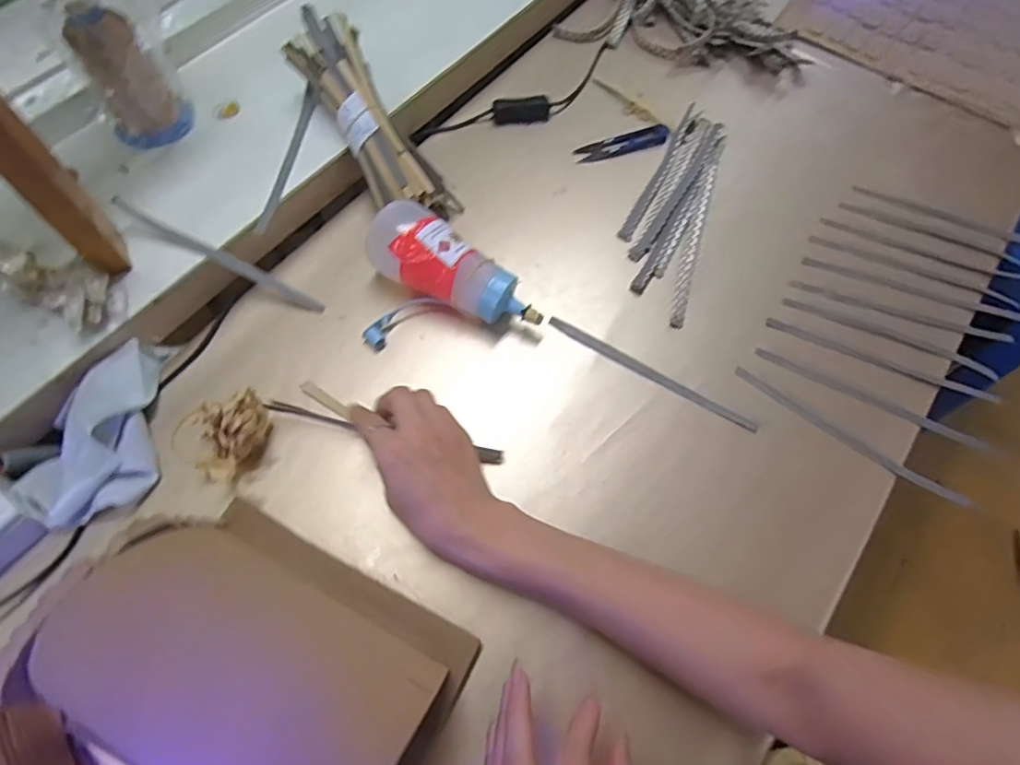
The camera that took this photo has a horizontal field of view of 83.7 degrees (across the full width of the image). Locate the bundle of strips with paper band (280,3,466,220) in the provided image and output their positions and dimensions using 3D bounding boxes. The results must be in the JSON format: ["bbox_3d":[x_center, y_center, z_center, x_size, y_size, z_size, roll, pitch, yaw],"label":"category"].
[{"bbox_3d":[-0.130,-0.246,0.531,0.072,0.047,0.222,-32,86,-16],"label":"bundle of strips with paper band"}]

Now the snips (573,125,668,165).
[{"bbox_3d":[0.117,-0.246,0.585,0.102,0.006,0.024,-15,66,-9],"label":"snips"}]

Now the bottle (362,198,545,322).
[{"bbox_3d":[-0.050,-0.093,0.483,0.157,0.058,0.058,35,68,14],"label":"bottle"}]

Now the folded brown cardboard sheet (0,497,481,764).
[{"bbox_3d":[-0.139,0.165,0.333,0.204,0.105,0.138,27,67,10],"label":"folded brown cardboard sheet"}]

